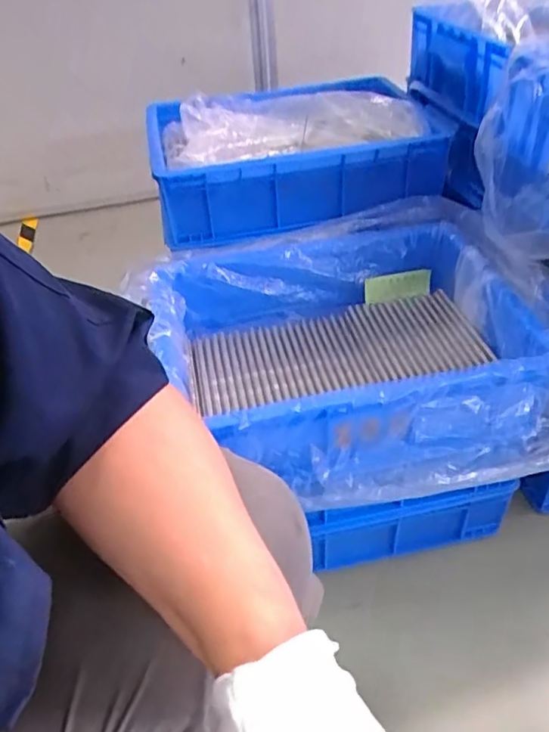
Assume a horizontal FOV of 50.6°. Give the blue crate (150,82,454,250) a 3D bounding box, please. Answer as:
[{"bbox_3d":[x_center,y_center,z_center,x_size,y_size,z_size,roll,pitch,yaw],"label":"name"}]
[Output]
[{"bbox_3d":[0.025,-0.330,0.883,0.412,0.120,0.307,-10,41,-6],"label":"blue crate"}]

